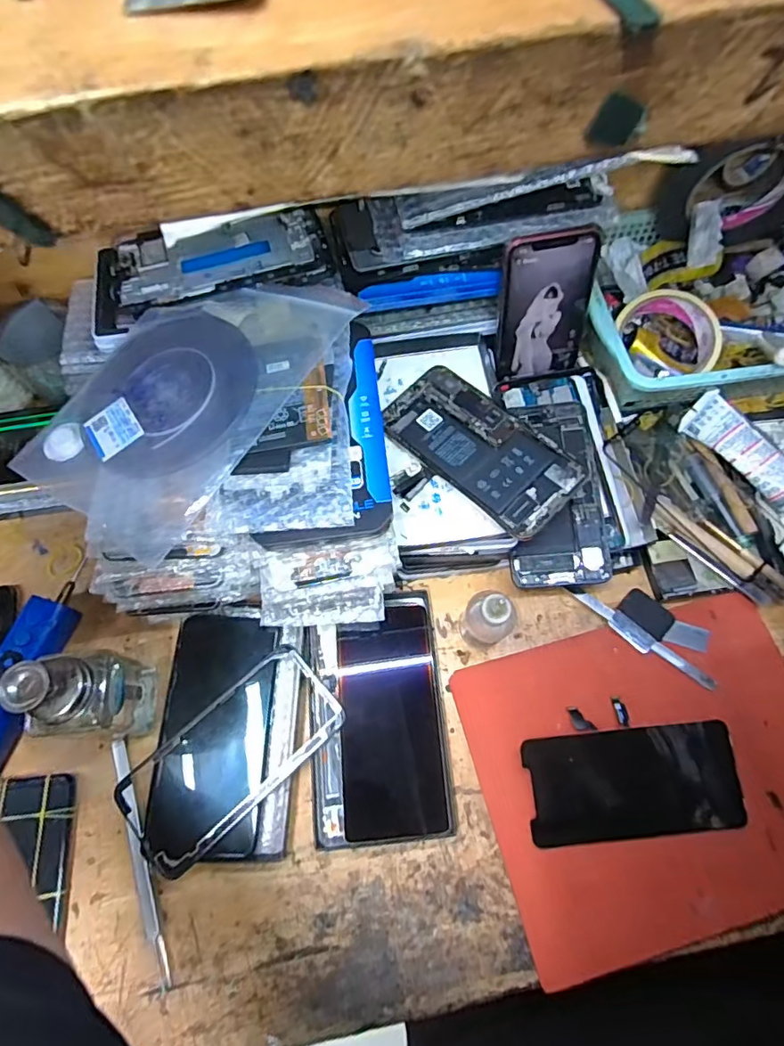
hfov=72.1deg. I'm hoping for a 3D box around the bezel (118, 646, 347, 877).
[{"bbox_3d":[-0.115,0.165,0.385,0.163,0.012,0.078,-40,73,-14],"label":"bezel"}]

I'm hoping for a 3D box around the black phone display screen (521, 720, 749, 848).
[{"bbox_3d":[0.171,0.185,0.384,0.147,0.008,0.070,-6,72,0],"label":"black phone display screen"}]

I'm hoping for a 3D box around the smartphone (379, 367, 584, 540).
[{"bbox_3d":[0.066,-0.060,0.415,0.076,0.004,0.157,-44,67,-10],"label":"smartphone"}]

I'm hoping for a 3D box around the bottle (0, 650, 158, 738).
[{"bbox_3d":[-0.201,0.112,0.354,0.047,0.105,0.056,4,68,2],"label":"bottle"}]

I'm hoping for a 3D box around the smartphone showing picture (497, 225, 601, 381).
[{"bbox_3d":[0.130,-0.179,0.454,0.081,0.122,0.010,-10,50,-3],"label":"smartphone showing picture"}]

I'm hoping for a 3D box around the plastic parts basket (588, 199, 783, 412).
[{"bbox_3d":[0.310,-0.204,0.503,0.270,0.072,0.200,-3,68,-1],"label":"plastic parts basket"}]

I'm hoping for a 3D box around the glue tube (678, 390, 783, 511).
[{"bbox_3d":[0.309,-0.052,0.461,0.029,0.031,0.134,-33,71,-12],"label":"glue tube"}]

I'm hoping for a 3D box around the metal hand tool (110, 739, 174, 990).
[{"bbox_3d":[-0.176,0.230,0.375,0.012,0.015,0.159,-22,69,-8],"label":"metal hand tool"}]

